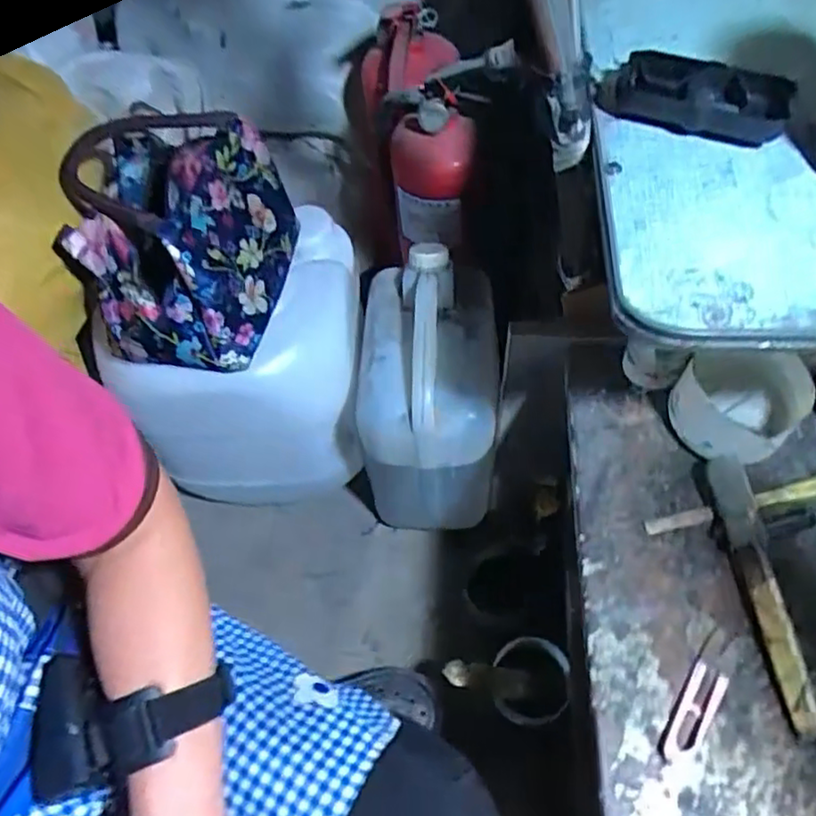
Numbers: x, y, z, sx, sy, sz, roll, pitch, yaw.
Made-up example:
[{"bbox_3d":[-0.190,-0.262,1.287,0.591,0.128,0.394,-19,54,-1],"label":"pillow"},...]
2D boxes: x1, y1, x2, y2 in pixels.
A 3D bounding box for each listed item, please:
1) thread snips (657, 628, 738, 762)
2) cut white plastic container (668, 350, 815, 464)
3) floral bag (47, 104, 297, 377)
[{"bbox_3d":[0.196,0.193,0.460,0.023,0.004,0.095,31,64,19],"label":"thread snips"},{"bbox_3d":[0.264,-0.007,0.547,0.099,0.063,0.088,-40,65,-21],"label":"cut white plastic container"},{"bbox_3d":[-0.225,-0.165,0.684,0.187,0.135,0.202,3,58,3],"label":"floral bag"}]

